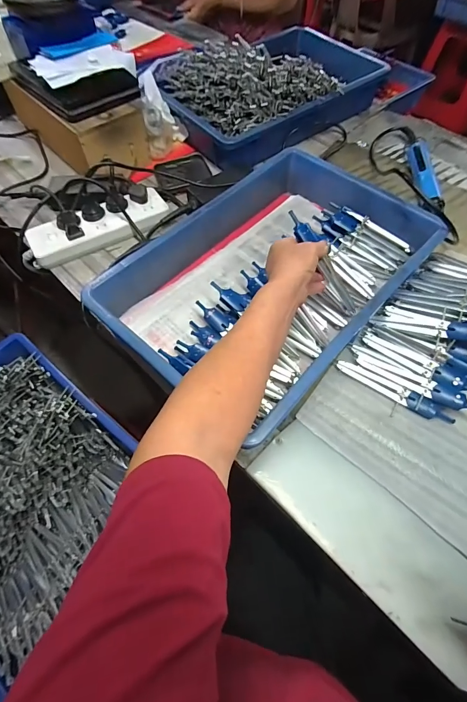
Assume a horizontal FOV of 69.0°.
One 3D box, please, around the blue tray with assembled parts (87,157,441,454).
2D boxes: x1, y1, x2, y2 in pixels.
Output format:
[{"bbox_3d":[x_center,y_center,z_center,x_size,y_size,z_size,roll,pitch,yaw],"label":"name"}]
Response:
[{"bbox_3d":[0.053,-0.114,0.468,0.291,0.075,0.421,38,67,20],"label":"blue tray with assembled parts"}]

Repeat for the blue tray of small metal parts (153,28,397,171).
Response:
[{"bbox_3d":[0.075,-0.583,0.716,0.446,0.131,0.321,-32,65,-17],"label":"blue tray of small metal parts"}]

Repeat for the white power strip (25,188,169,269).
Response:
[{"bbox_3d":[-0.220,-0.207,0.563,0.230,0.036,0.076,-27,63,-15],"label":"white power strip"}]

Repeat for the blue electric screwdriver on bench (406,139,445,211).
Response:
[{"bbox_3d":[0.343,-0.320,0.618,0.032,0.037,0.187,1,60,1],"label":"blue electric screwdriver on bench"}]

